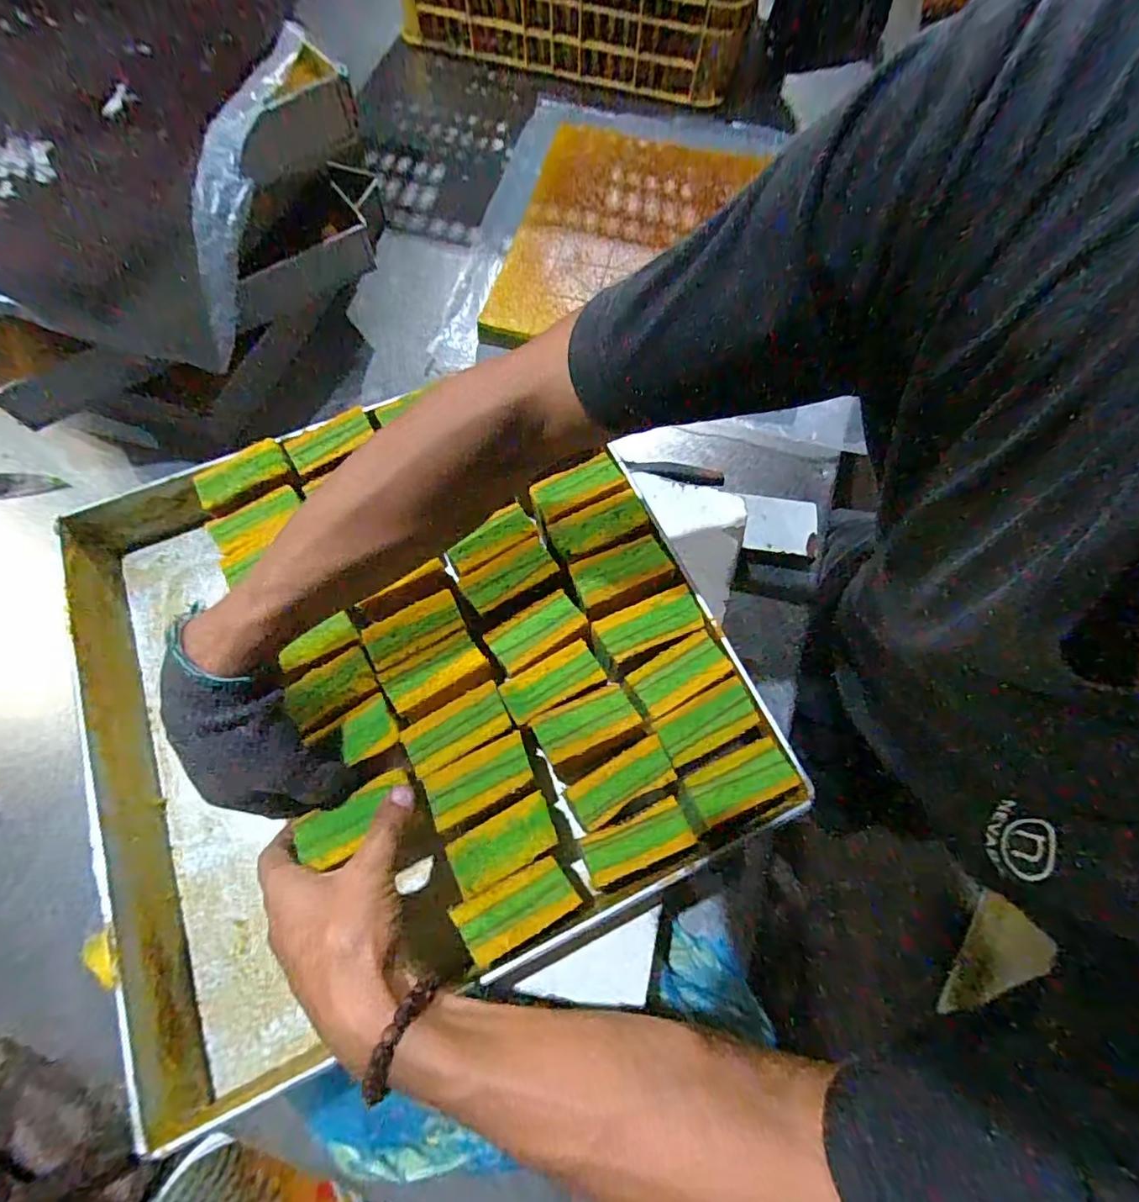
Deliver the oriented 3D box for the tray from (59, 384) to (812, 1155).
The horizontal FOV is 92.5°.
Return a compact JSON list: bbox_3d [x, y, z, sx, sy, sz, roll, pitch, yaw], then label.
[{"bbox_3d":[-0.128,0.043,0.430,0.447,0.071,0.446,-25,72,-9],"label":"tray"}]

